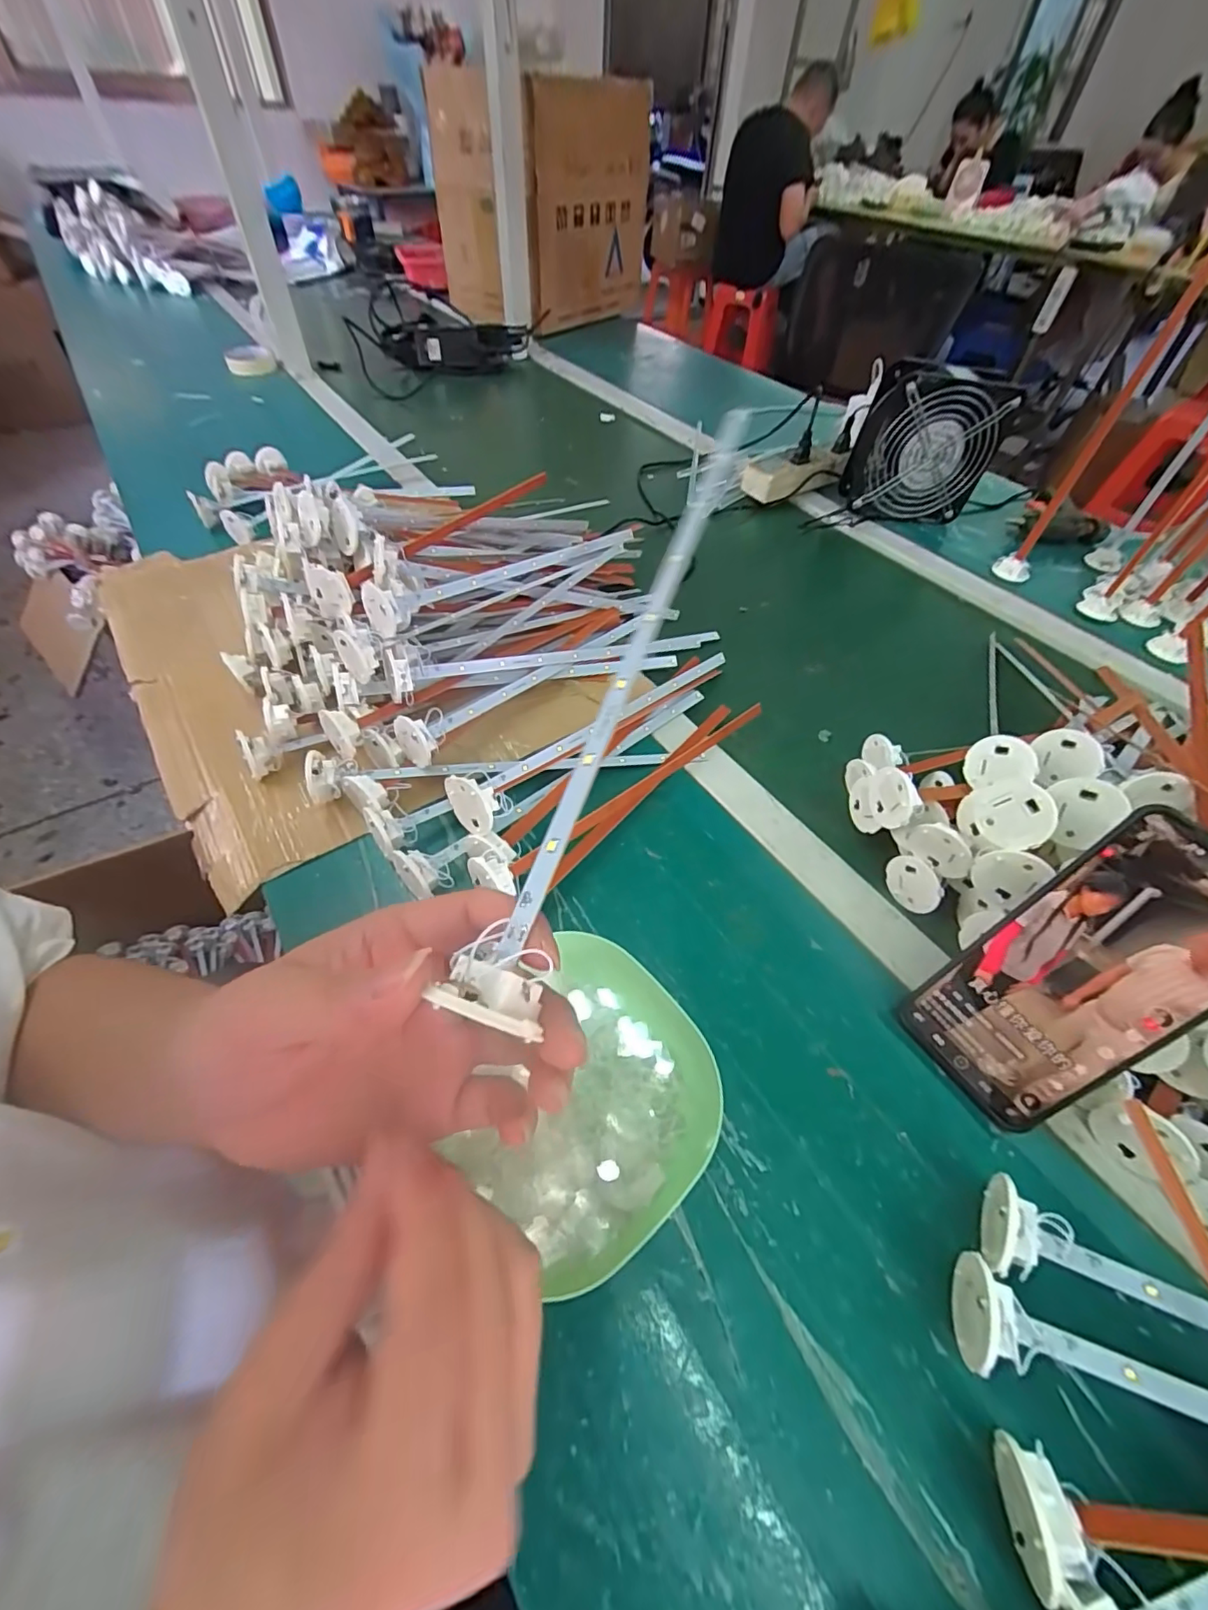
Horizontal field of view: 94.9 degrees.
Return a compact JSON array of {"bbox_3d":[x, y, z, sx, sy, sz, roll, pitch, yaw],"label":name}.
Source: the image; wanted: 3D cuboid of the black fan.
[{"bbox_3d":[0.385,-0.436,0.680,0.154,0.154,0.057,1,51,-3],"label":"black fan"}]

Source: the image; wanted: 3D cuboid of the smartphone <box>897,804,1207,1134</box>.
[{"bbox_3d":[0.233,0.084,0.270,0.004,0.164,0.077,3,39,-52],"label":"smartphone"}]

